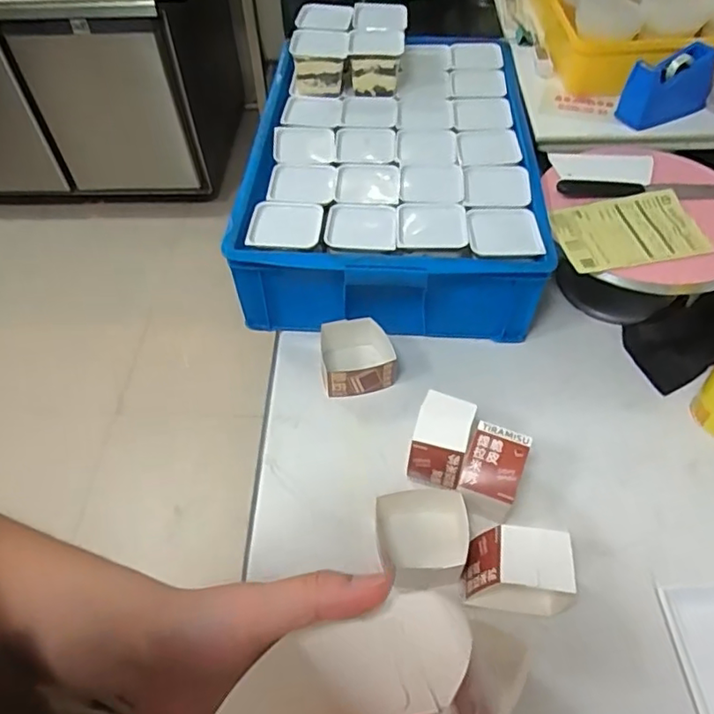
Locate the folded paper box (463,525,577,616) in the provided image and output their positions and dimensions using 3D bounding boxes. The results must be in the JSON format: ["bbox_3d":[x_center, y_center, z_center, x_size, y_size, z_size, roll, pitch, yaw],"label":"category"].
[{"bbox_3d":[0.169,0.219,0.607,0.105,0.083,0.059,7,52,8],"label":"folded paper box"}]

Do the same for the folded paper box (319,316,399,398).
[{"bbox_3d":[0.002,0.001,0.813,0.100,0.056,0.090,-6,51,-2],"label":"folded paper box"}]

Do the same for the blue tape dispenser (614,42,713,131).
[{"bbox_3d":[0.482,-0.414,0.914,0.140,0.101,0.056,-22,54,-14],"label":"blue tape dispenser"}]

